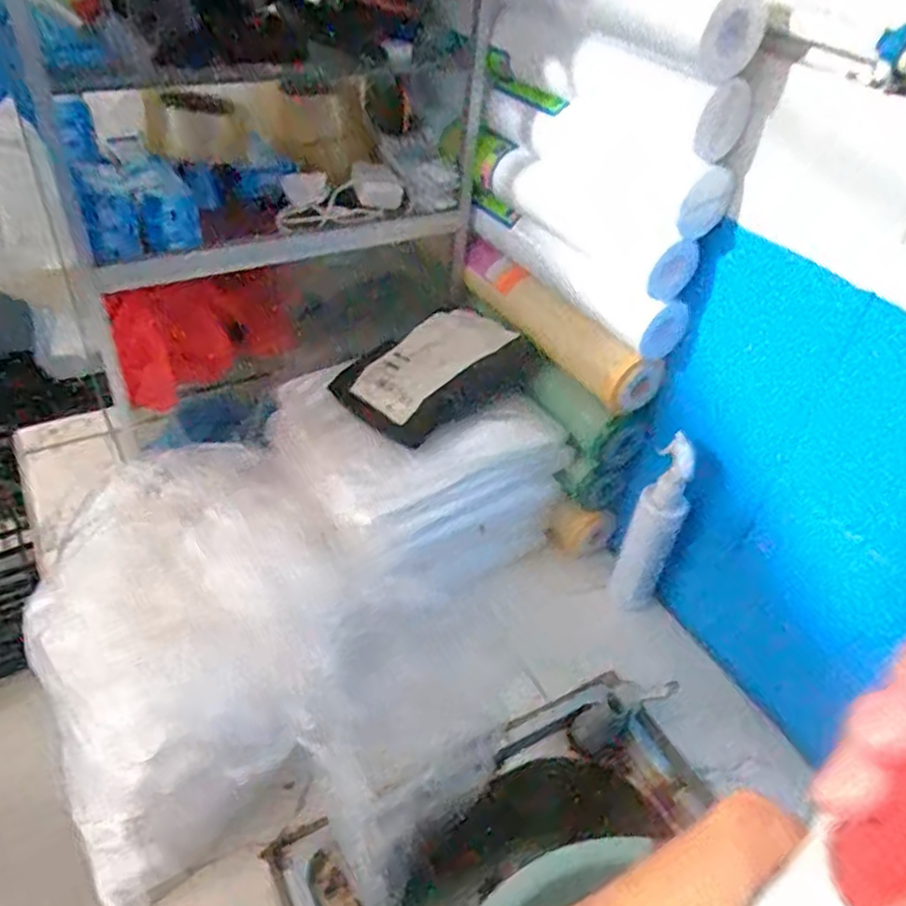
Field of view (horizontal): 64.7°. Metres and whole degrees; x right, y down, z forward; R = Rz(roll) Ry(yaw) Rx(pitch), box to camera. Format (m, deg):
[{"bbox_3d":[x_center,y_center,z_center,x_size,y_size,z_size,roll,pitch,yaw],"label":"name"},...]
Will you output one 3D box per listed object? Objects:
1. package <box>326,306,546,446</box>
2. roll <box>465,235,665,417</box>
[{"bbox_3d":[-0.020,-0.095,0.782,0.205,0.038,0.156,-31,51,-14],"label":"package"},{"bbox_3d":[0.112,-0.141,0.796,0.061,0.075,0.285,-18,47,-26],"label":"roll"}]

